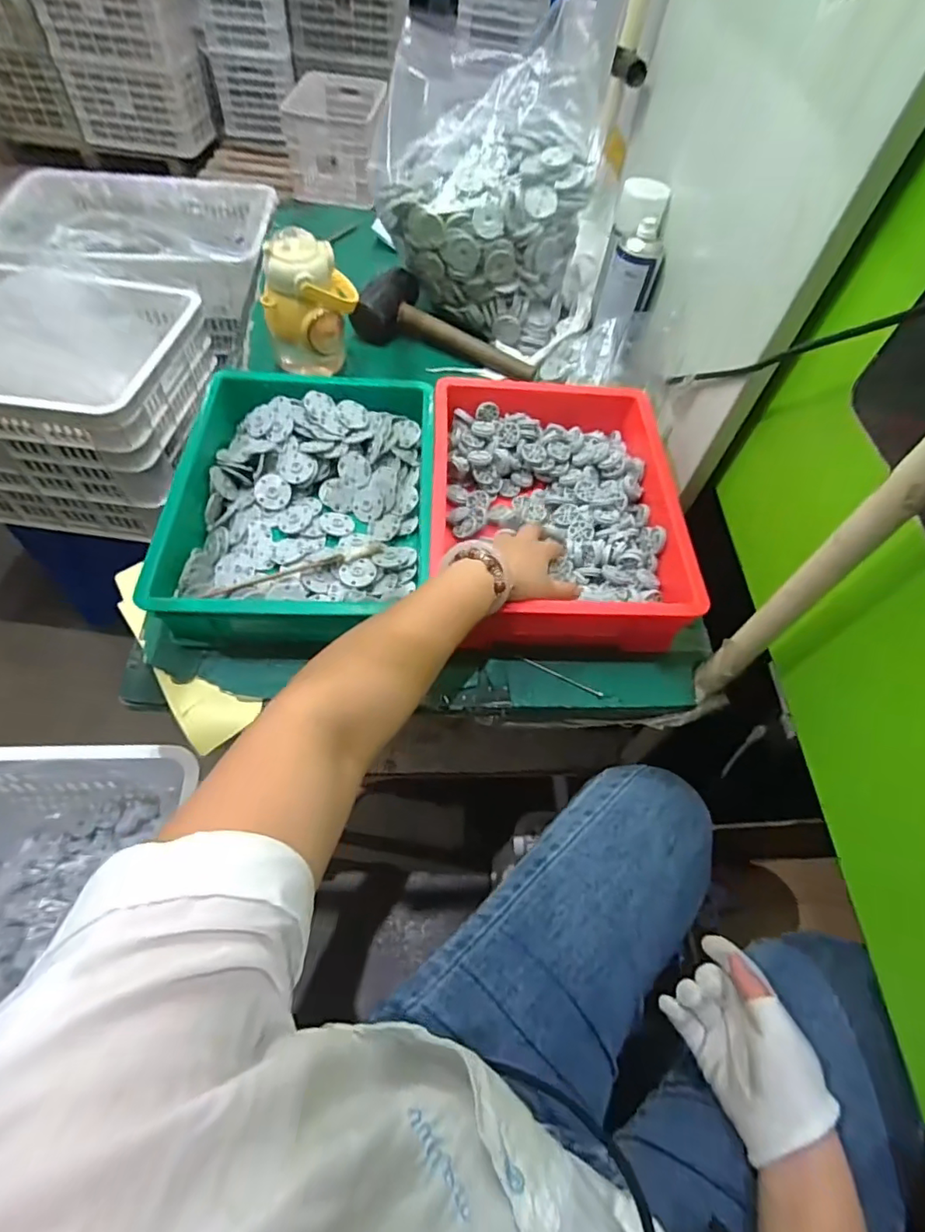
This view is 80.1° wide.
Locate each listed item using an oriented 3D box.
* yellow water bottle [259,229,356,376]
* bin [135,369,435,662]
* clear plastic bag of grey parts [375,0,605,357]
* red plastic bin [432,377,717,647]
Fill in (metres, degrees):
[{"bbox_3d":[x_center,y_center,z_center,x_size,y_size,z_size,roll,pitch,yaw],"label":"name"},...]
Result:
[{"bbox_3d":[-0.194,-0.394,0.717,0.111,0.163,0.079,-6,58,-8],"label":"yellow water bottle"},{"bbox_3d":[-0.168,-0.126,0.626,0.257,0.101,0.343,0,57,-4],"label":"bin"},{"bbox_3d":[0.036,-0.619,0.830,0.295,0.259,0.245,13,57,4],"label":"clear plastic bag of grey parts"},{"bbox_3d":[0.101,-0.135,0.644,0.270,0.081,0.358,2,57,-3],"label":"red plastic bin"}]

